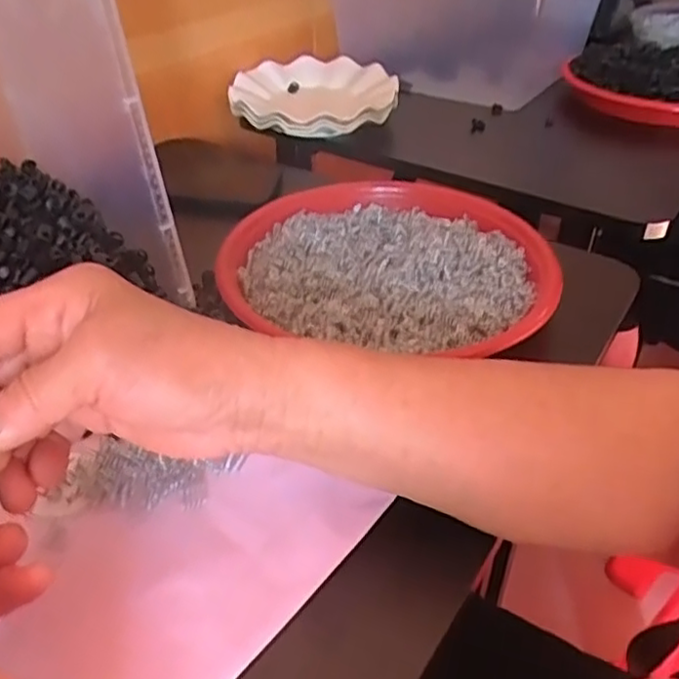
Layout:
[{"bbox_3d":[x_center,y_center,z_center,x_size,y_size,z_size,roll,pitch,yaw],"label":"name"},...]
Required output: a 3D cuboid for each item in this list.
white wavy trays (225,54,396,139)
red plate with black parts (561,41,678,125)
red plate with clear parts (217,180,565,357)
[{"bbox_3d":[-0.027,-0.272,0.760,0.183,0.038,0.188,4,38,4],"label":"white wavy trays"},{"bbox_3d":[0.397,-0.314,0.810,0.224,0.056,0.210,0,38,0],"label":"red plate with black parts"},{"bbox_3d":[0.039,-0.059,0.496,0.228,0.026,0.209,0,38,0],"label":"red plate with clear parts"}]

